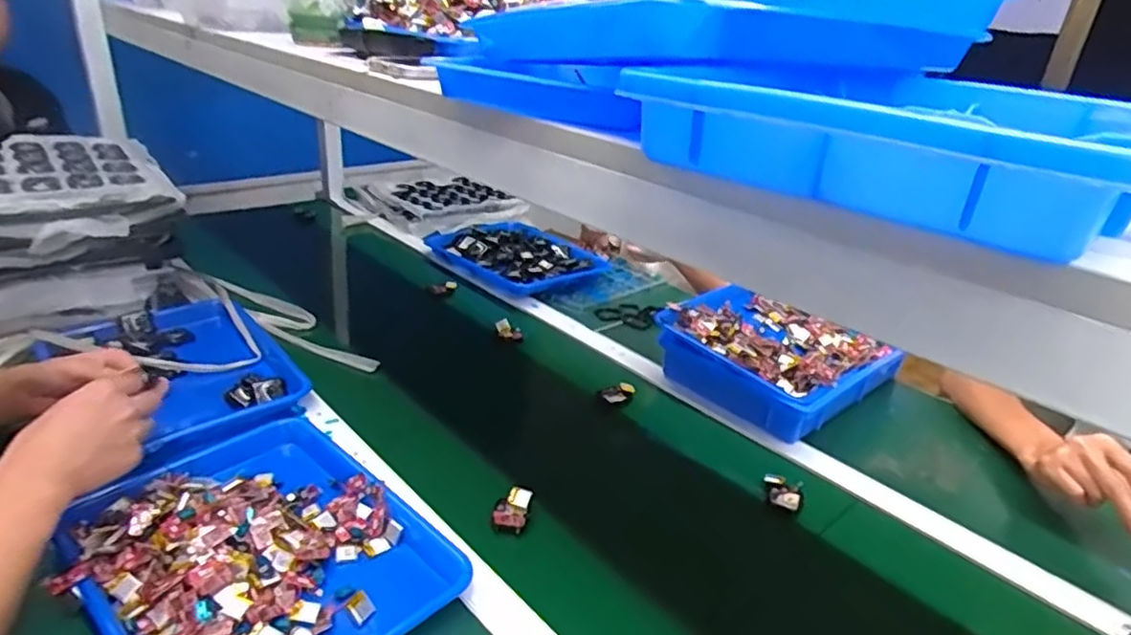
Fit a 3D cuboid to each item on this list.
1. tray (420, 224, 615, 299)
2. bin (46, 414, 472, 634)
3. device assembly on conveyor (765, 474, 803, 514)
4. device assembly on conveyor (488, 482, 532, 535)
[{"bbox_3d":[-0.105,-0.130,1.339,0.349,0.044,0.235,26,33,37],"label":"tray"},{"bbox_3d":[-0.282,0.210,0.602,0.343,0.049,0.260,25,33,36],"label":"bin"},{"bbox_3d":[0.248,0.201,0.748,0.043,0.022,0.034,14,28,20],"label":"device assembly on conveyor"},{"bbox_3d":[-0.056,0.200,0.684,0.033,0.024,0.053,11,27,13],"label":"device assembly on conveyor"}]

